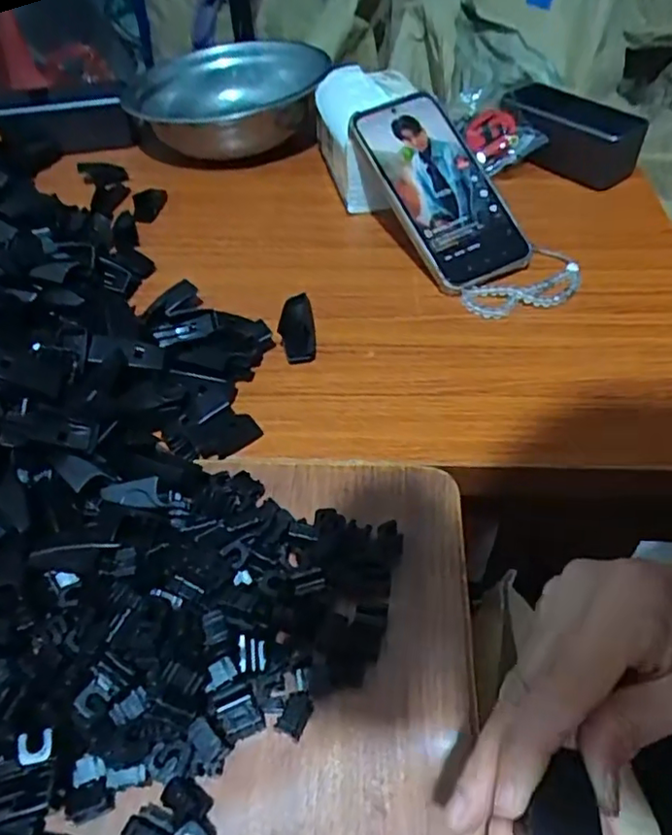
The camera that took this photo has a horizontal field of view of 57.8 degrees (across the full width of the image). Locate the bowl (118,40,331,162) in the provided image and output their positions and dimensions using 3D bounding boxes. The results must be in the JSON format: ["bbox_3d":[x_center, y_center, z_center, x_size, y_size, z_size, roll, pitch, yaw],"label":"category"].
[{"bbox_3d":[-0.114,-0.332,0.644,0.196,0.065,0.196,-1,49,1],"label":"bowl"}]

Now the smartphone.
[{"bbox_3d":[0.084,-0.184,0.489,0.083,0.016,0.172,-25,79,-12],"label":"smartphone"}]

